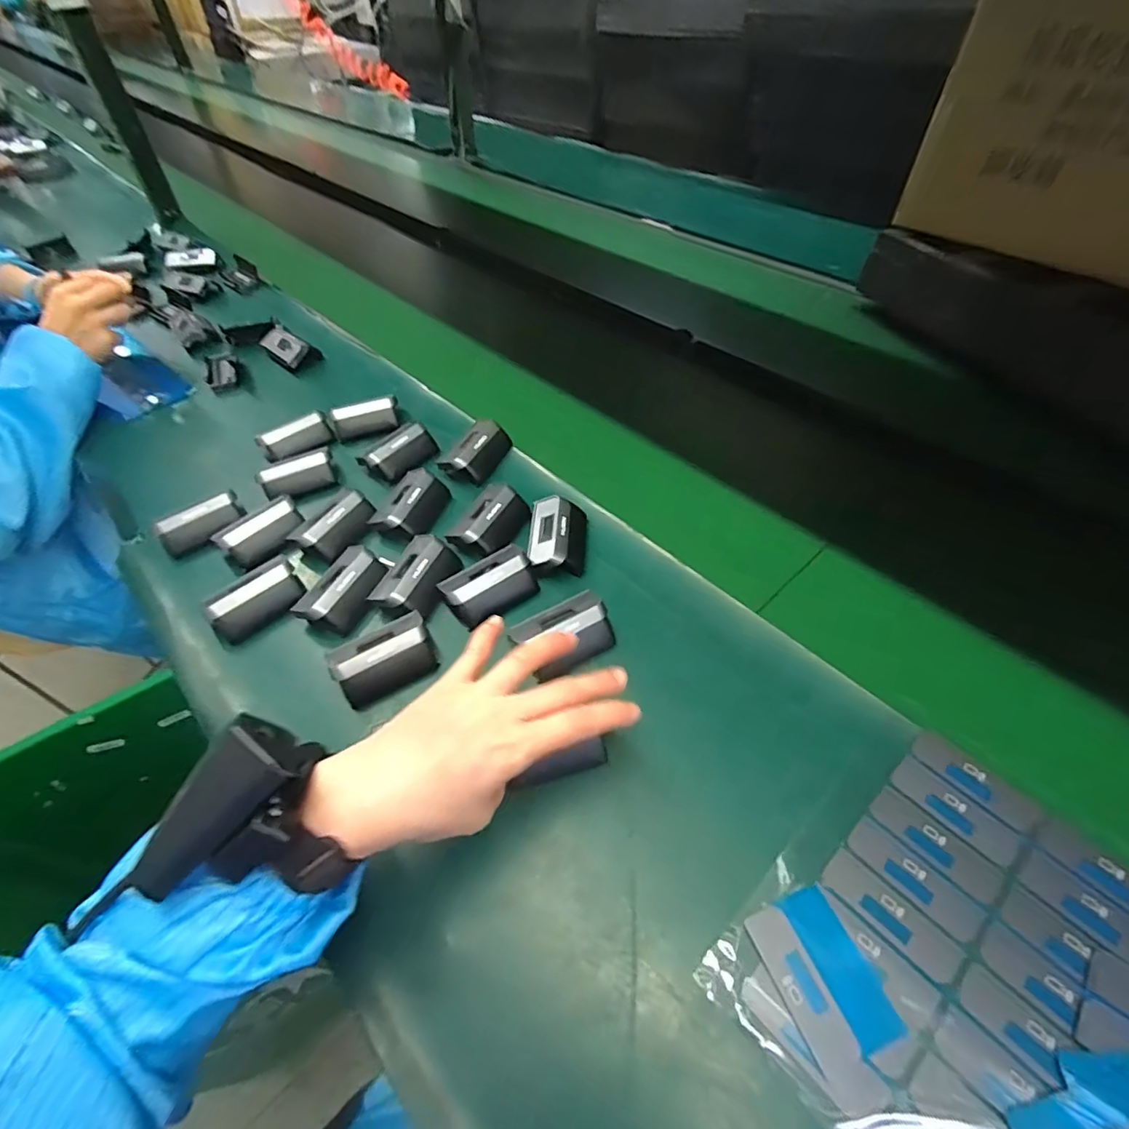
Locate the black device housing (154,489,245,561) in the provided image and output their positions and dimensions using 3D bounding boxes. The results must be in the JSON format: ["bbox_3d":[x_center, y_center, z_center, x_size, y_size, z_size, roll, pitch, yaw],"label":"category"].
[{"bbox_3d":[-0.332,-0.039,0.501,0.072,0.026,0.023,-38,58,-26],"label":"black device housing"}]

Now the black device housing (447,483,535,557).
[{"bbox_3d":[-0.064,-0.039,0.489,0.049,0.026,0.071,25,55,22],"label":"black device housing"}]

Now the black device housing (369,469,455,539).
[{"bbox_3d":[-0.141,-0.055,0.509,0.046,0.028,0.073,21,53,19],"label":"black device housing"}]

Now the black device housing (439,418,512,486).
[{"bbox_3d":[-0.088,-0.116,0.554,0.044,0.024,0.072,26,55,22],"label":"black device housing"}]

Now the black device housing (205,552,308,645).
[{"bbox_3d":[-0.251,0.027,0.444,0.071,0.025,0.038,-34,56,-24],"label":"black device housing"}]

